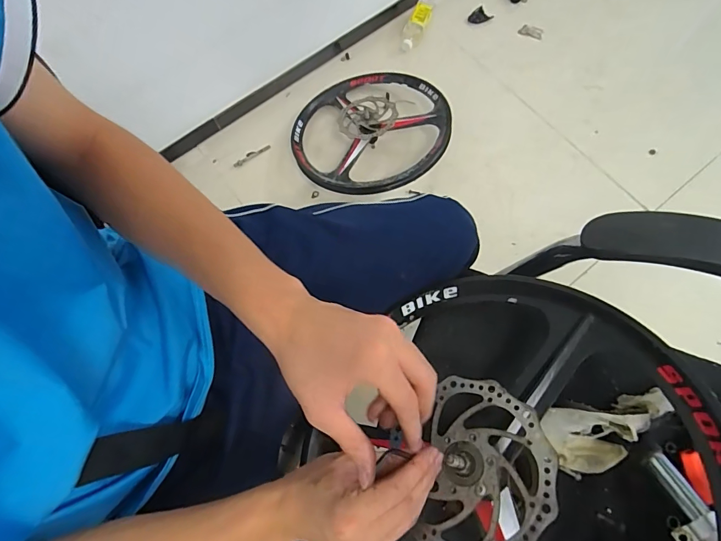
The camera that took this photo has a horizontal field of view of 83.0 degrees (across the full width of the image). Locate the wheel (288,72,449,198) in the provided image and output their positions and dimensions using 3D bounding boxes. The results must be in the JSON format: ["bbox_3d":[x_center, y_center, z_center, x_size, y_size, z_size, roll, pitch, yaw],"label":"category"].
[{"bbox_3d":[0.024,-0.363,1.060,0.384,0.082,0.411,-1,73,2],"label":"wheel"}]

